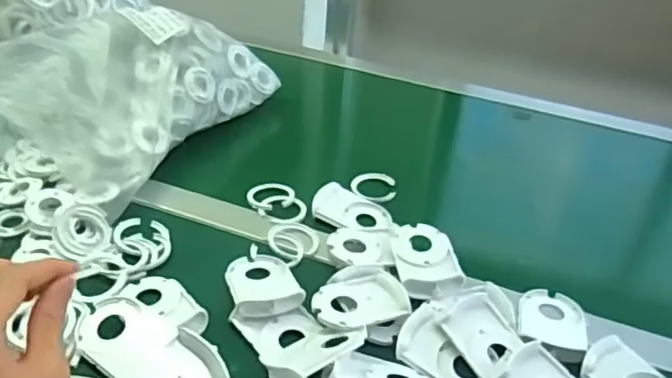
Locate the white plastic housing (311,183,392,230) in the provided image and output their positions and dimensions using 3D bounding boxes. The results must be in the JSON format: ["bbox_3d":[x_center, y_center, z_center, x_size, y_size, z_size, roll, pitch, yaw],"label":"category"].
[{"bbox_3d":[0.020,0.021,0.647,0.083,0.020,0.065,25,39,25],"label":"white plastic housing"}]

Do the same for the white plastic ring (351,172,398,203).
[{"bbox_3d":[0.043,-0.003,0.694,0.052,0.007,0.052,4,35,-3],"label":"white plastic ring"}]

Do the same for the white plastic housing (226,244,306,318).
[{"bbox_3d":[-0.069,0.080,0.547,0.059,0.025,0.097,-8,37,-18],"label":"white plastic housing"}]

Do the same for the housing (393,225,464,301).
[{"bbox_3d":[0.084,0.067,0.579,0.055,0.022,0.082,-1,35,-8],"label":"housing"}]

